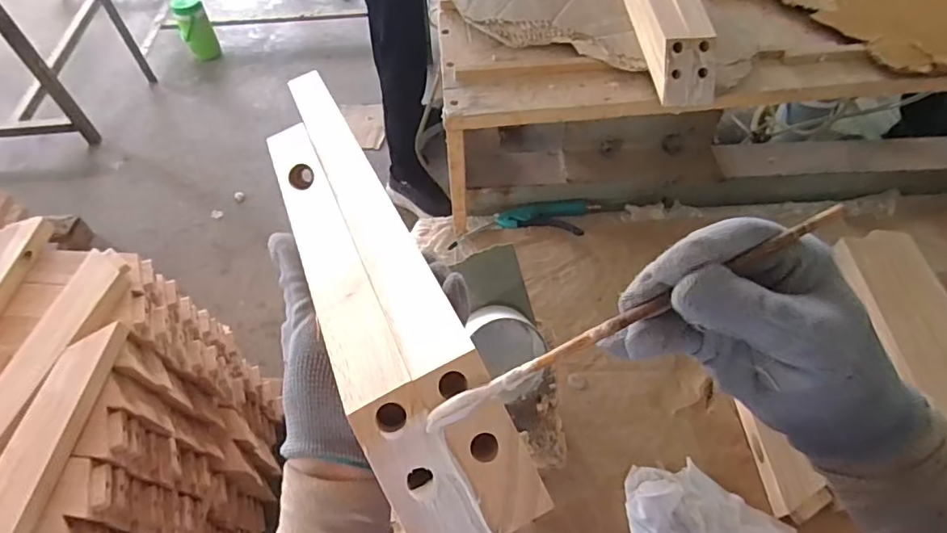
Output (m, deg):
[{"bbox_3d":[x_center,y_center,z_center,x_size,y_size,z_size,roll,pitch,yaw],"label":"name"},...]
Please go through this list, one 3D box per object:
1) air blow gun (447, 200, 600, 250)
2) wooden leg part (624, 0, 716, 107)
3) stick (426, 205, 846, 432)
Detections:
[{"bbox_3d":[0.083,-0.064,0.833,0.241,0.031,0.070,-7,55,-4],"label":"air blow gun"},{"bbox_3d":[0.232,-0.376,0.704,0.065,0.058,0.438,-3,55,-1],"label":"wooden leg part"},{"bbox_3d":[0.068,0.020,0.219,0.190,0.008,0.007,-26,58,-5],"label":"stick"}]

